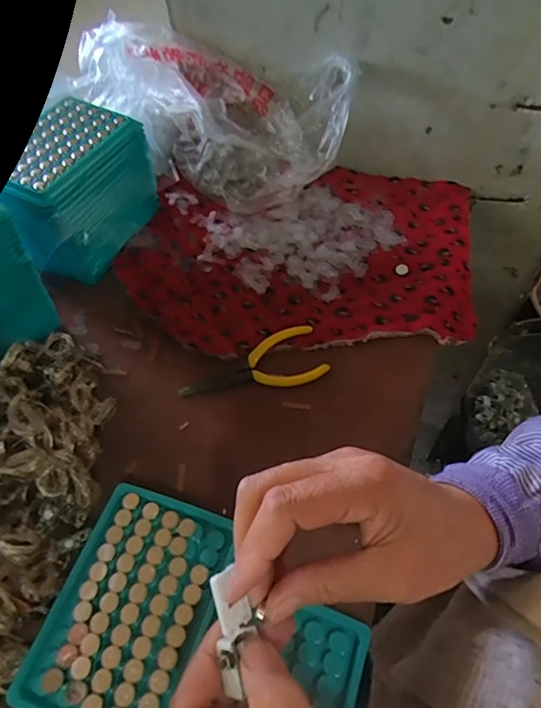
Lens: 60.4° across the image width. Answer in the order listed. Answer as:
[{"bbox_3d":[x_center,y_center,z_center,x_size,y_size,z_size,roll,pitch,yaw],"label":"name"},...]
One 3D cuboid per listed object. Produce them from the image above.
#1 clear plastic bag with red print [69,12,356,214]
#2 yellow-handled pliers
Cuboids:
[{"bbox_3d":[-0.066,-0.251,0.494,0.289,0.116,0.112,22,60,17],"label":"clear plastic bag with red print"},{"bbox_3d":[-0.016,0.013,0.390,0.121,0.008,0.048,-17,57,-8],"label":"yellow-handled pliers"}]

